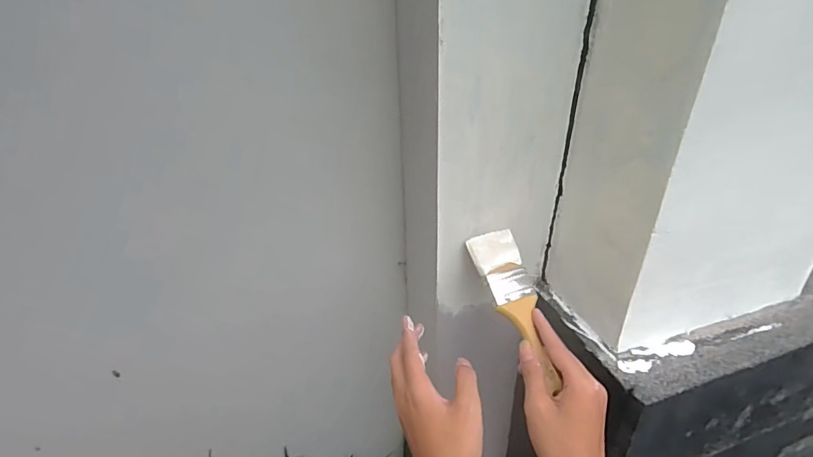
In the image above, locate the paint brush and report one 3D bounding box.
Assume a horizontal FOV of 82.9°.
[{"bbox_3d":[0.112,0.074,0.460,0.050,0.010,0.157,-12,66,-18],"label":"paint brush"}]

